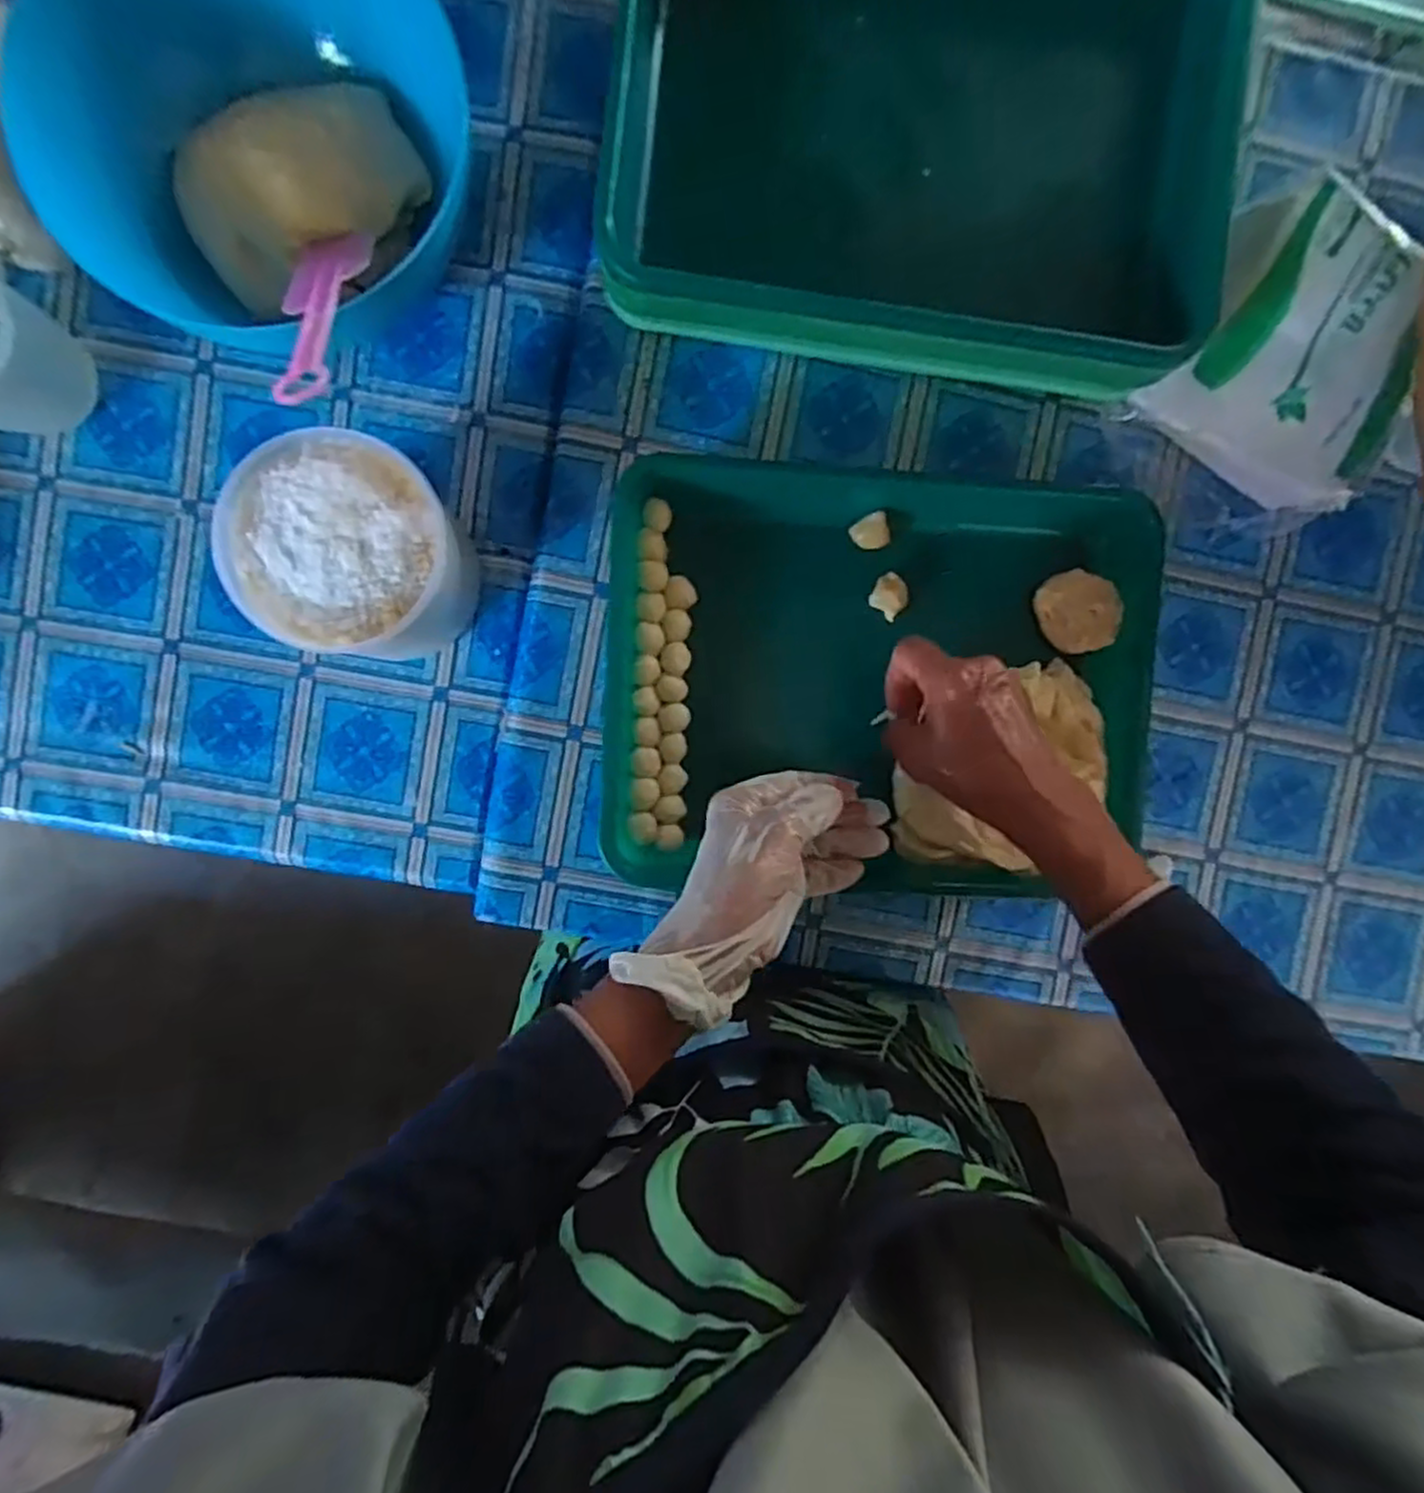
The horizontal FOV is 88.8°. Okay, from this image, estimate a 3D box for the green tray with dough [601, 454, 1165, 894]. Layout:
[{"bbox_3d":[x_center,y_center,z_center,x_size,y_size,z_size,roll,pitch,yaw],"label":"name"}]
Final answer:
[{"bbox_3d":[0.111,-0.047,0.499,0.356,0.054,0.285,3,93,-4],"label":"green tray with dough"}]

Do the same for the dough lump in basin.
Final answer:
[{"bbox_3d":[-0.258,-0.350,0.471,0.147,0.069,0.087,-25,95,-2],"label":"dough lump in basin"}]

